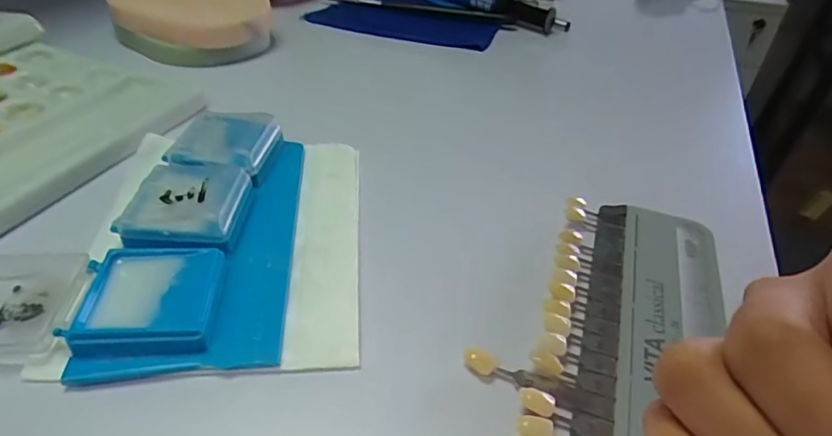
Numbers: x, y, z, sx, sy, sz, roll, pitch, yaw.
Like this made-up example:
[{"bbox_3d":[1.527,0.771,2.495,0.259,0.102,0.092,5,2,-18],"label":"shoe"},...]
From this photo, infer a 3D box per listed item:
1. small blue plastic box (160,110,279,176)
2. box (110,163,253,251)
[{"bbox_3d":[-0.091,-0.036,0.253,0.044,0.015,0.045,6,39,0],"label":"small blue plastic box"},{"bbox_3d":[-0.093,-0.006,0.215,0.043,0.015,0.042,2,39,-4],"label":"box"}]

